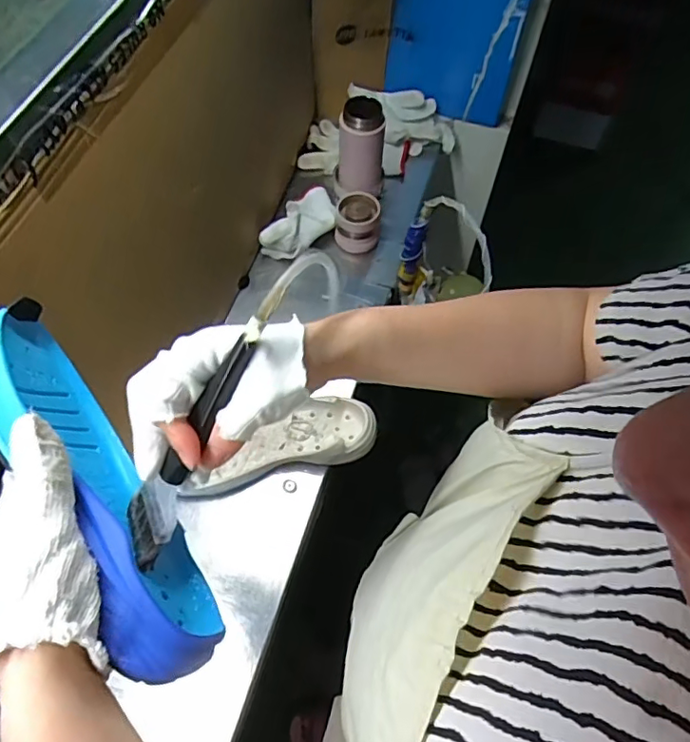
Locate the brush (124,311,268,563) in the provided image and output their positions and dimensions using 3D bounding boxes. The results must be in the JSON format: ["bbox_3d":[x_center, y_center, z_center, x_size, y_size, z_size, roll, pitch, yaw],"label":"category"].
[{"bbox_3d":[-0.090,0.040,0.317,0.033,0.015,0.154,32,103,13],"label":"brush"}]

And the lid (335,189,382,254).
[{"bbox_3d":[0.020,-0.229,0.845,0.066,0.057,0.067,0,62,1],"label":"lid"}]

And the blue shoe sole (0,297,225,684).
[{"bbox_3d":[-0.154,0.068,0.340,0.050,0.109,0.242,-35,81,-4],"label":"blue shoe sole"}]

